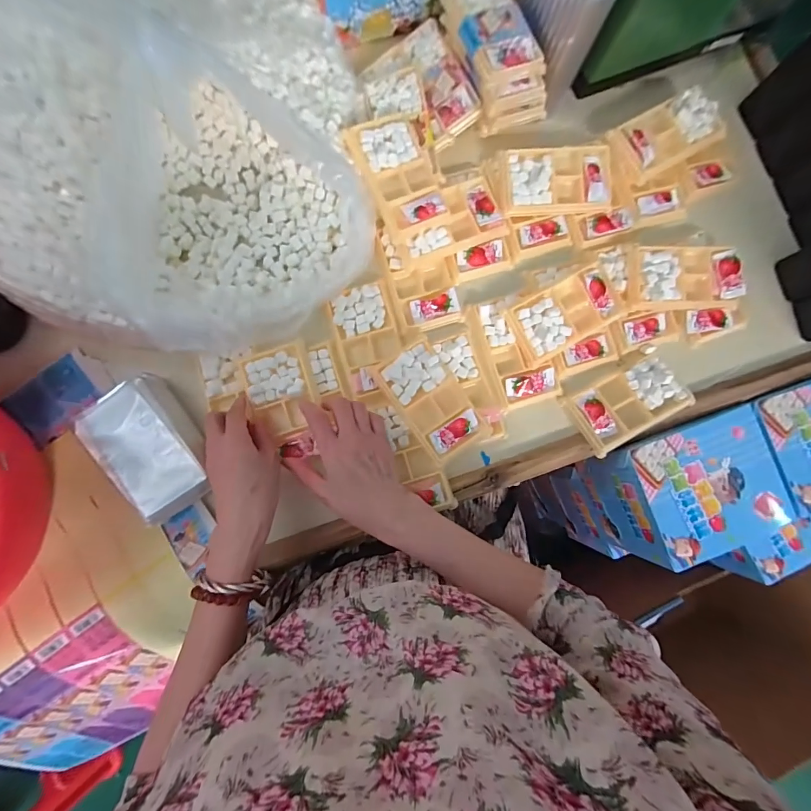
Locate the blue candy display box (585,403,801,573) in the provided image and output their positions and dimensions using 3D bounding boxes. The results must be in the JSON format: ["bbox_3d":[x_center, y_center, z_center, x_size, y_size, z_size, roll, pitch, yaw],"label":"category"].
[{"bbox_3d":[0.353,0.097,0.498,0.175,0.092,0.148,-18,85,-4],"label":"blue candy display box"}]

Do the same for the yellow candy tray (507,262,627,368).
[{"bbox_3d":[0.191,-0.109,0.470,0.132,0.021,0.071,-29,86,-5],"label":"yellow candy tray"}]

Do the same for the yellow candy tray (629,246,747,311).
[{"bbox_3d":[0.337,-0.154,0.480,0.134,0.024,0.077,-3,84,-3],"label":"yellow candy tray"}]

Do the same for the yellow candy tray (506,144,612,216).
[{"bbox_3d":[0.186,-0.274,0.485,0.133,0.022,0.076,-6,84,-3],"label":"yellow candy tray"}]

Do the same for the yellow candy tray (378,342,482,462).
[{"bbox_3d":[0.029,-0.006,0.446,0.067,0.012,0.119,-33,86,-5],"label":"yellow candy tray"}]

